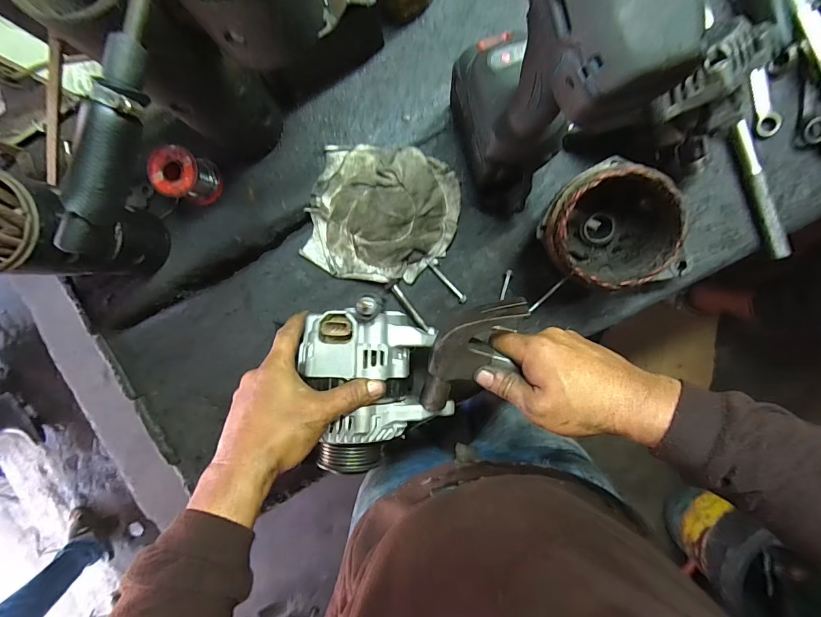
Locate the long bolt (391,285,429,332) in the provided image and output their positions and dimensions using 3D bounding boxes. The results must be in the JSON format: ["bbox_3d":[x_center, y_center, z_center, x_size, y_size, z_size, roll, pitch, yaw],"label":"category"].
[{"bbox_3d":[0.000,0.000,0.466,0.008,0.007,0.067,-36,90,5],"label":"long bolt"}]

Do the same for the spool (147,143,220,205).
[{"bbox_3d":[-0.253,-0.149,0.440,0.048,0.060,0.051,0,93,4],"label":"spool"}]

